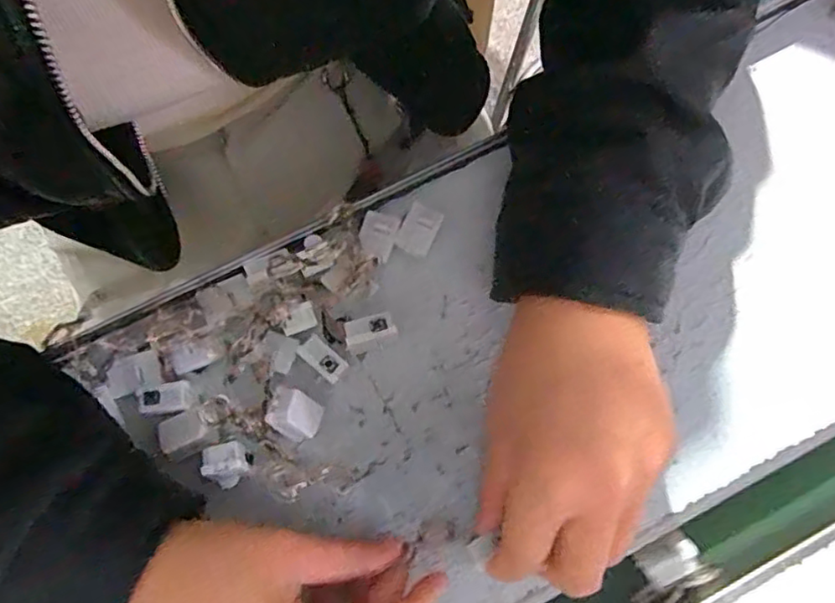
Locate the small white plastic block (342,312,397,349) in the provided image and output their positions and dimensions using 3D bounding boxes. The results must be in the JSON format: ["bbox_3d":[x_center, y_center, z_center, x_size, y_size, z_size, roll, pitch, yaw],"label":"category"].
[{"bbox_3d":[-0.025,0.016,0.315,0.026,0.014,0.013,-15,77,-3],"label":"small white plastic block"}]

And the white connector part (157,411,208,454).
[{"bbox_3d":[-0.117,0.064,0.302,0.024,0.008,0.016,-21,77,-4],"label":"white connector part"}]

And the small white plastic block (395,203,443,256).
[{"bbox_3d":[0.001,-0.039,0.329,0.019,0.006,0.025,25,78,7],"label":"small white plastic block"}]

